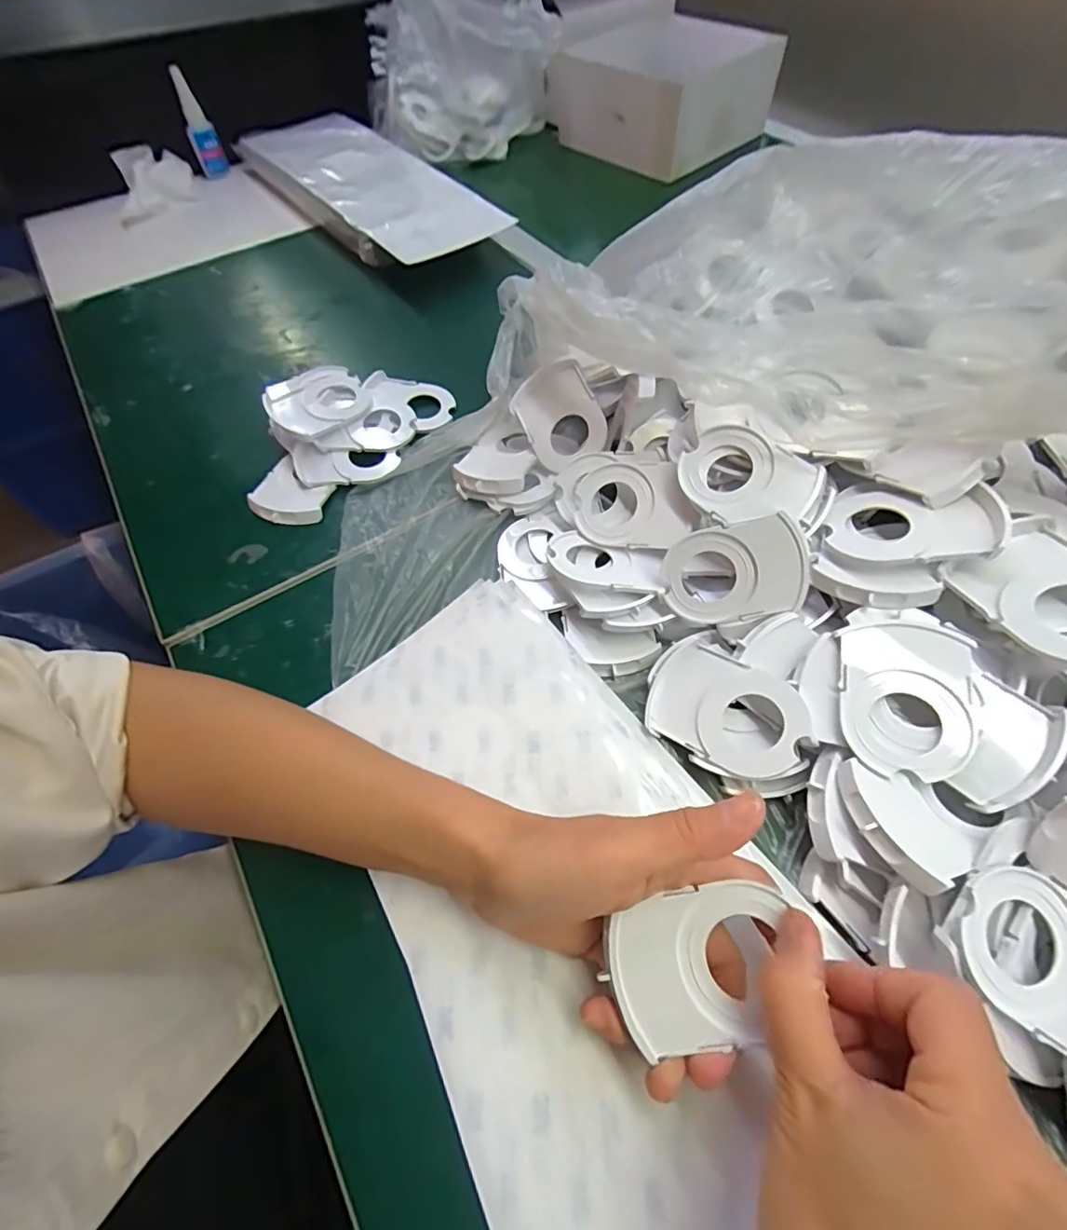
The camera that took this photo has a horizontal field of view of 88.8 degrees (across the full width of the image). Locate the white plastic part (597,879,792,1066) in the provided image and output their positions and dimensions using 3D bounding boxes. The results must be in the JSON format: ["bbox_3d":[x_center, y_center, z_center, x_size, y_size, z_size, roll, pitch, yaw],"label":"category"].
[{"bbox_3d":[0.063,0.134,0.207,0.068,0.004,0.052,-14,70,8],"label":"white plastic part"}]

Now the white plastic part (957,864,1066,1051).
[{"bbox_3d":[0.196,0.131,0.211,0.059,0.017,0.052,29,64,18],"label":"white plastic part"}]

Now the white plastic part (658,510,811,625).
[{"bbox_3d":[0.112,-0.023,0.307,0.077,0.054,0.004,-12,13,19],"label":"white plastic part"}]

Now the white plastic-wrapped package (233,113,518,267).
[{"bbox_3d":[-0.203,-0.512,0.647,0.150,0.038,0.415,-32,62,-16],"label":"white plastic-wrapped package"}]

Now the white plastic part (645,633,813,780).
[{"bbox_3d":[0.102,0.050,0.291,0.078,0.013,0.055,23,83,28],"label":"white plastic part"}]

